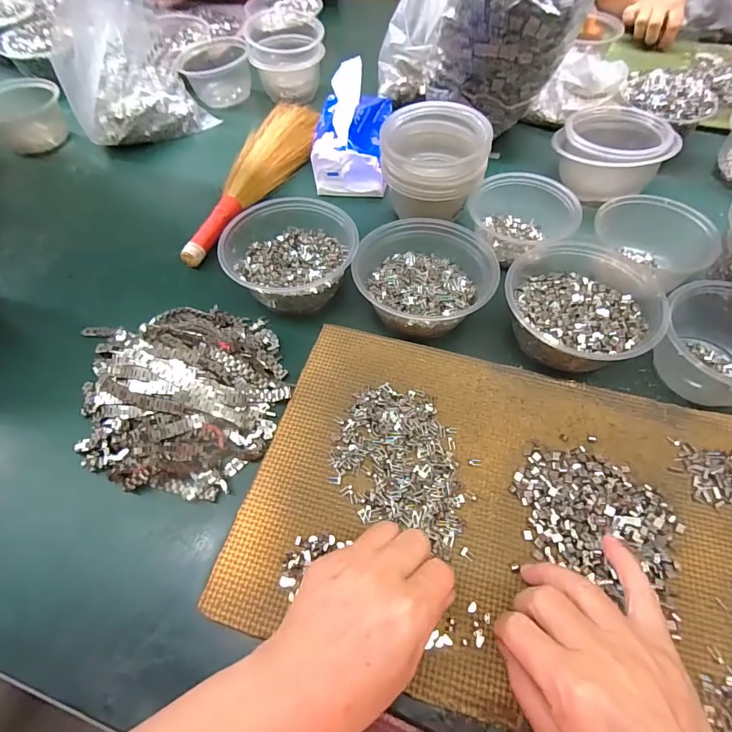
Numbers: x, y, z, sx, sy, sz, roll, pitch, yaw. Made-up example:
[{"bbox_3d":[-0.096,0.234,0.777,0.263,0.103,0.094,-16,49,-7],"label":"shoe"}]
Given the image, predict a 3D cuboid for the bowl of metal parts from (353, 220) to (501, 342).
[{"bbox_3d":[0.060,-0.090,0.421,0.132,0.053,0.130,-1,59,1],"label":"bowl of metal parts"}]

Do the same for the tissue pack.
[{"bbox_3d":[-0.018,-0.307,0.544,0.093,0.104,0.134,2,59,3],"label":"tissue pack"}]

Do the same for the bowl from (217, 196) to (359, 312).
[{"bbox_3d":[-0.084,-0.121,0.443,0.127,0.059,0.136,-1,59,1],"label":"bowl"}]

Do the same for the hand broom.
[{"bbox_3d":[-0.145,-0.249,0.543,0.070,0.033,0.315,19,61,13],"label":"hand broom"}]

